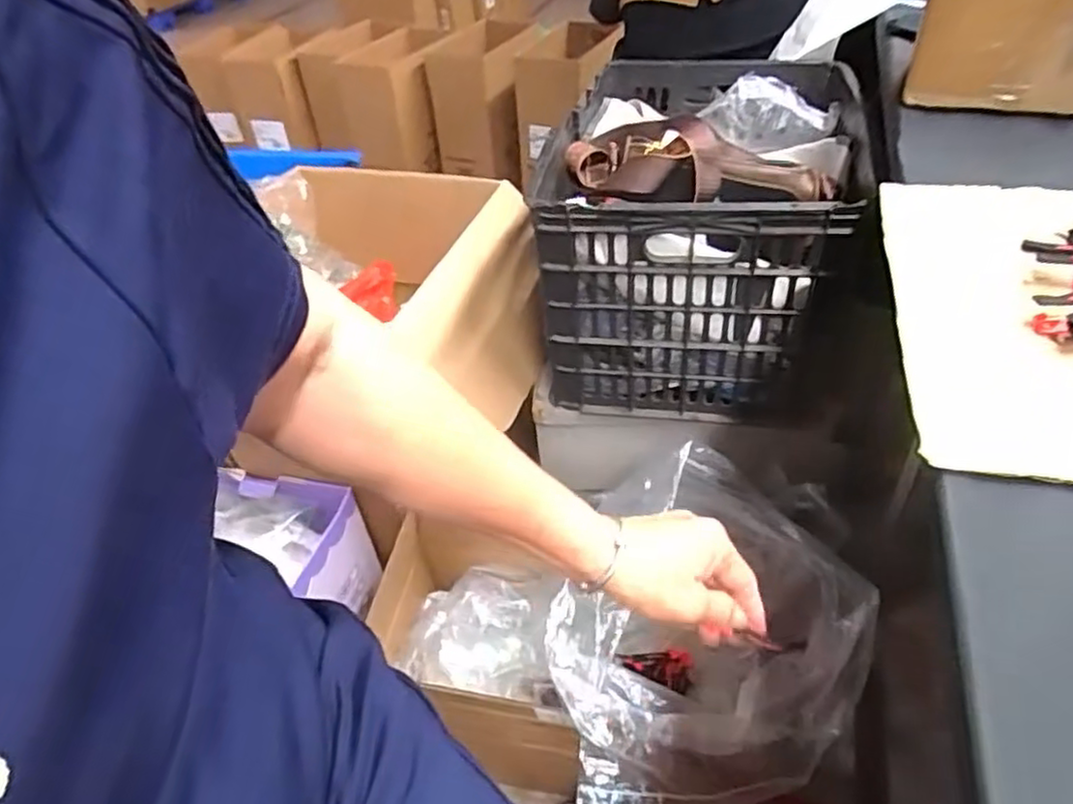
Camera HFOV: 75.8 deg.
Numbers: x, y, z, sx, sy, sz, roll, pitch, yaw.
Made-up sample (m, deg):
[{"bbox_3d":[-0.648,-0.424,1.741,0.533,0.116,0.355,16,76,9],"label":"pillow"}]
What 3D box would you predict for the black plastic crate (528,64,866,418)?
[{"bbox_3d":[0.217,-0.243,0.911,0.330,0.286,0.481,9,43,17],"label":"black plastic crate"}]

